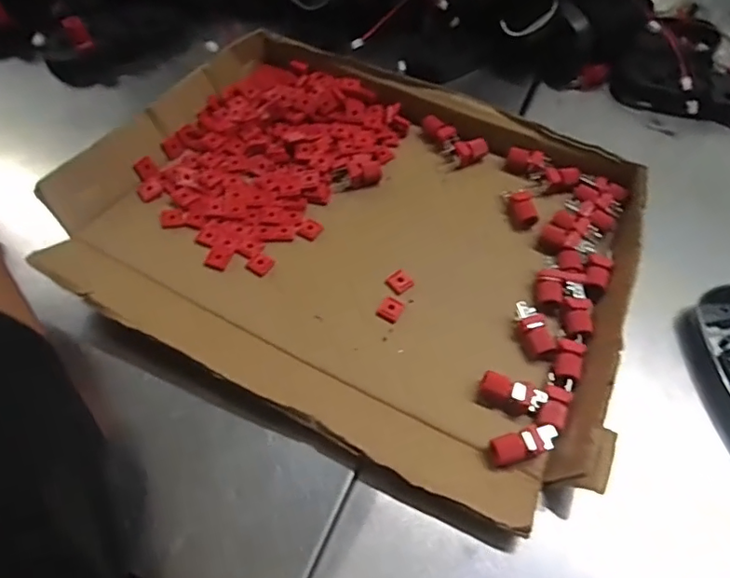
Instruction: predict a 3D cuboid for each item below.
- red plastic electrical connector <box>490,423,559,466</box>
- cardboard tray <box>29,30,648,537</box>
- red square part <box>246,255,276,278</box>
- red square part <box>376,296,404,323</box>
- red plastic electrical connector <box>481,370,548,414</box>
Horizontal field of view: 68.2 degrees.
[{"bbox_3d":[0.081,0.081,0.278,0.036,0.013,0.014,-16,59,-14],"label":"red plastic electrical connector"},{"bbox_3d":[0.001,-0.043,0.346,0.332,0.034,0.263,28,59,14],"label":"cardboard tray"},{"bbox_3d":[-0.064,-0.015,0.333,0.014,0.004,0.015,33,60,17],"label":"red square part"},{"bbox_3d":[0.015,0.012,0.322,0.012,0.004,0.015,25,58,13],"label":"red square part"},{"bbox_3d":[0.080,0.057,0.293,0.033,0.008,0.014,24,58,12],"label":"red plastic electrical connector"}]

